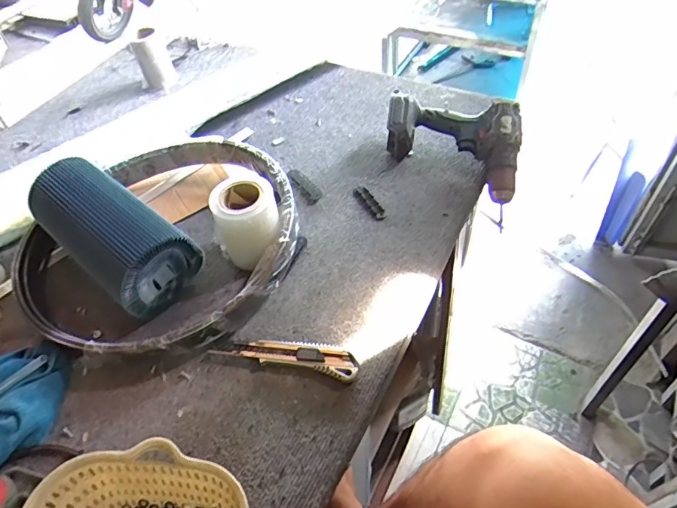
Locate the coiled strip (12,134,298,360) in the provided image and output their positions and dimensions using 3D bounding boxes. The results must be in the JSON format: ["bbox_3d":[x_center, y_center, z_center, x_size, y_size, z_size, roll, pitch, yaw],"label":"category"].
[{"bbox_3d":[-0.235,-0.018,0.661,0.369,0.066,0.344,-35,56,-21],"label":"coiled strip"}]

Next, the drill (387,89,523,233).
[{"bbox_3d":[0.168,-0.157,0.725,0.196,0.083,0.158,9,53,13],"label":"drill"}]

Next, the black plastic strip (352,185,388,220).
[{"bbox_3d":[0.046,-0.074,0.719,0.026,0.008,0.075,-23,53,-13],"label":"black plastic strip"}]

